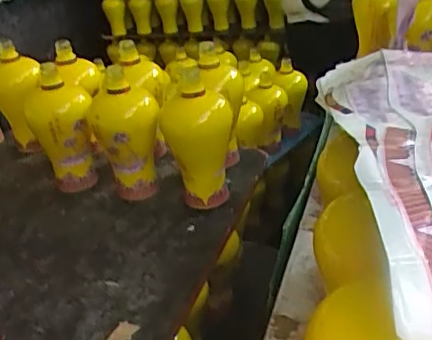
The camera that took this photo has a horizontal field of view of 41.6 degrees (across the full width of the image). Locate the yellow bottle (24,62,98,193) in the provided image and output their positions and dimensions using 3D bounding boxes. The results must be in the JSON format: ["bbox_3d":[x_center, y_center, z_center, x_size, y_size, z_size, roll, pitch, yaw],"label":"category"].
[{"bbox_3d":[-0.238,-0.056,0.899,0.100,0.215,0.092,-13,30,-12],"label":"yellow bottle"}]

